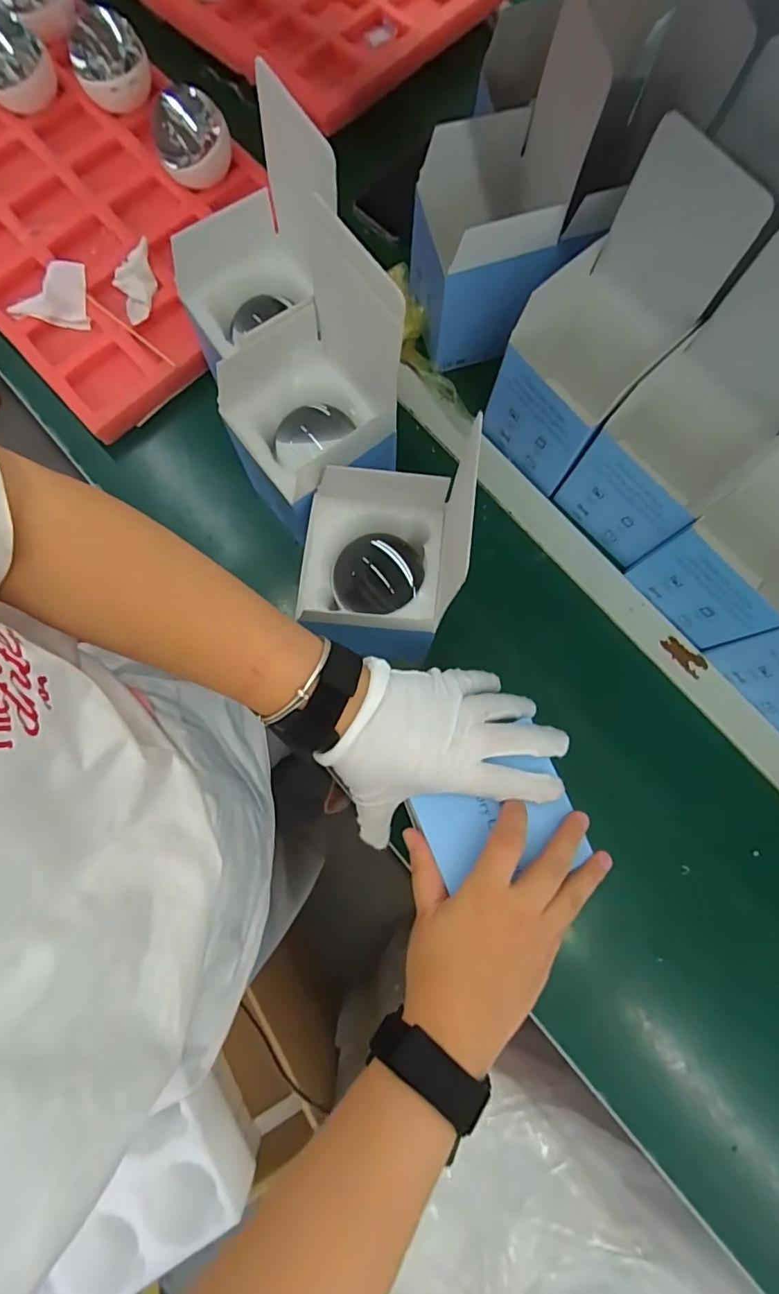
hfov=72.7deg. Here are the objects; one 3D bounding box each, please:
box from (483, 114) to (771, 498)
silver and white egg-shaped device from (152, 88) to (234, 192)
[{"bbox_3d":[0.175,-0.259,0.453,0.119,0.208,0.148,33,80,6],"label":"box"},{"bbox_3d":[-0.204,-0.527,0.542,0.075,0.070,0.078,0,79,-1],"label":"silver and white egg-shaped device"}]

